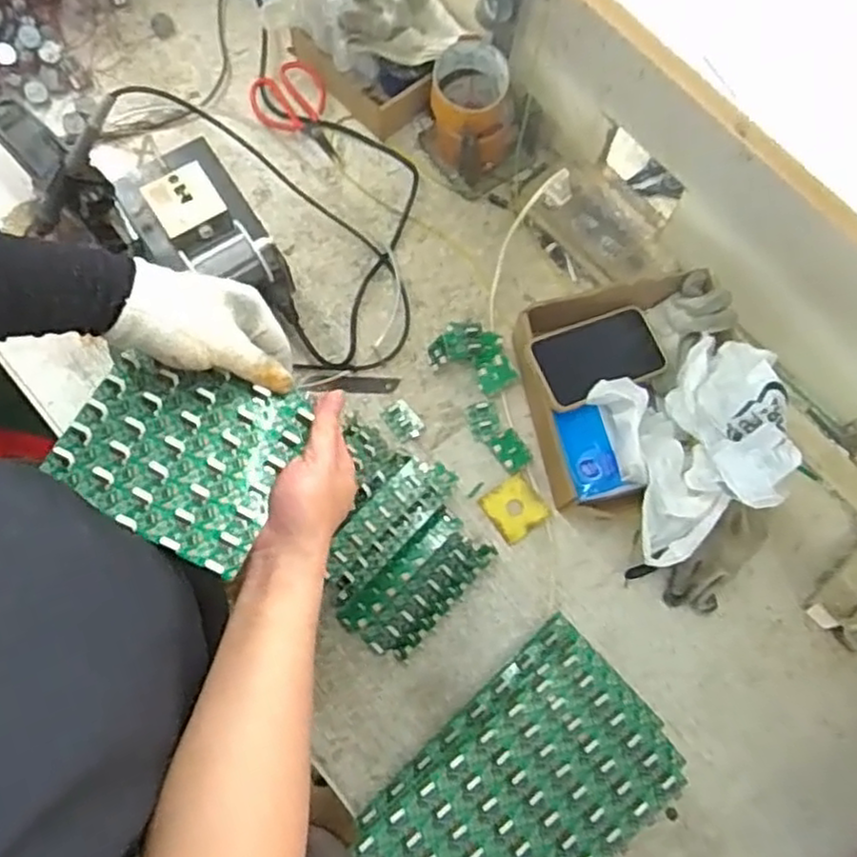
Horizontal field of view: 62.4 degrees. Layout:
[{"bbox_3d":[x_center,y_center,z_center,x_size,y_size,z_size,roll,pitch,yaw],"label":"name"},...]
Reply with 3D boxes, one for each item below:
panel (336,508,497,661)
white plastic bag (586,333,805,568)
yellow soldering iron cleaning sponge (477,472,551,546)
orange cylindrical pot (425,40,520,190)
[{"bbox_3d":[-0.009,0.155,0.693,0.147,0.022,0.076,-44,81,-10],"label":"panel"},{"bbox_3d":[0.247,0.008,0.635,0.140,0.147,0.186,-18,77,-5],"label":"white plastic bag"},{"bbox_3d":[0.089,0.082,0.726,0.054,0.004,0.056,-36,79,-9],"label":"yellow soldering iron cleaning sponge"},{"bbox_3d":[0.047,-0.349,0.784,0.092,0.098,0.100,0,76,-1],"label":"orange cylindrical pot"}]

